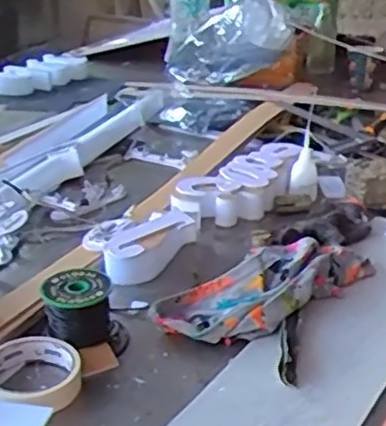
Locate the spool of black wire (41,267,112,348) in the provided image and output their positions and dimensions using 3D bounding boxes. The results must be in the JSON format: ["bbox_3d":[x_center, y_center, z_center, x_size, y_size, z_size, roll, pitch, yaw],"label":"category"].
[{"bbox_3d":[-0.114,0.096,0.694,0.062,0.060,0.059,-2,25,-5],"label":"spool of black wire"}]

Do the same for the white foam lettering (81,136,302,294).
[{"bbox_3d":[0.024,-0.024,0.973,0.124,0.039,0.454,19,31,33],"label":"white foam lettering"}]

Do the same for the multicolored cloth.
[{"bbox_3d":[0.084,0.077,0.767,0.268,0.040,0.103,-21,33,-38],"label":"multicolored cloth"}]

